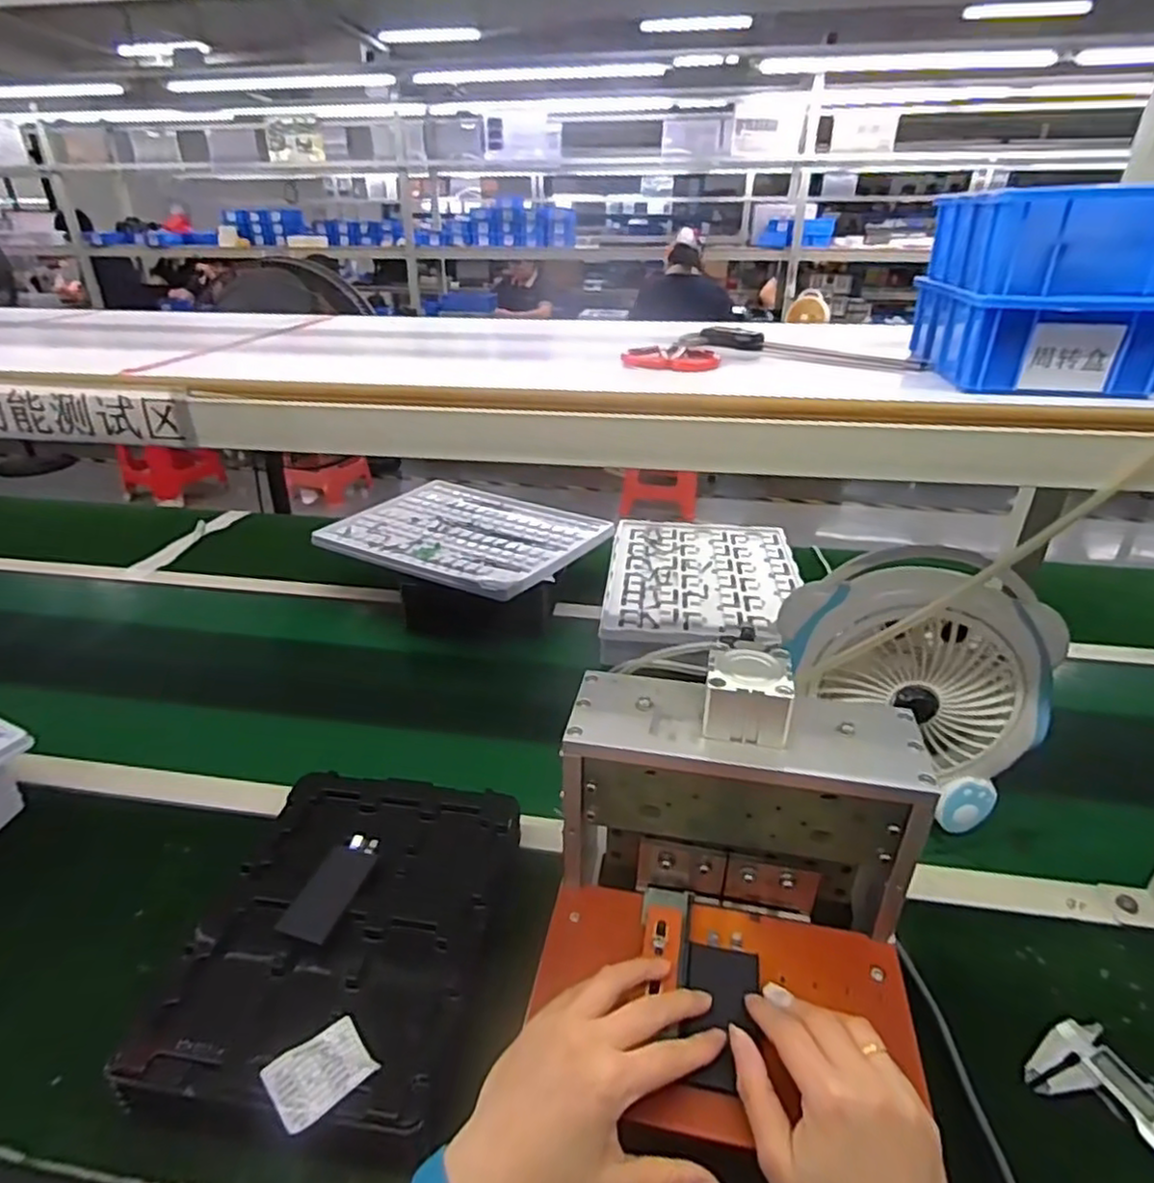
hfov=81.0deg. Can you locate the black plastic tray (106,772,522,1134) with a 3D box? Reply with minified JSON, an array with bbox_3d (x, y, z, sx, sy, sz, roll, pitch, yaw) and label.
[{"bbox_3d":[-0.181,0.270,0.548,0.225,0.045,0.284,5,31,5],"label":"black plastic tray"}]

